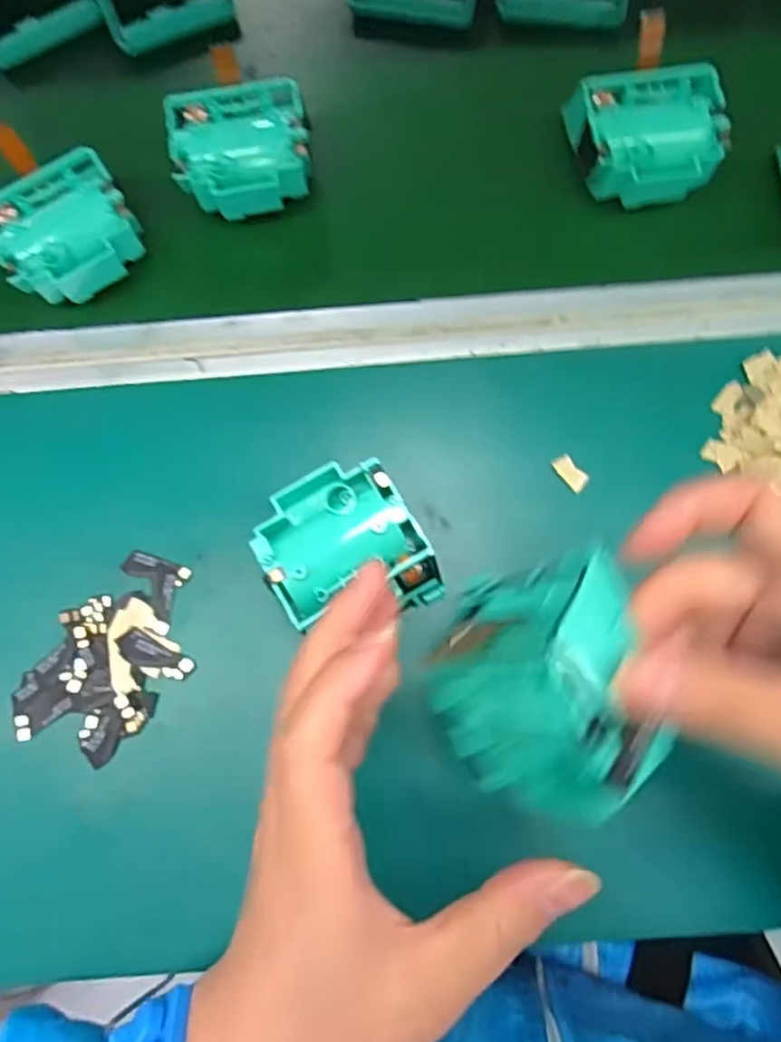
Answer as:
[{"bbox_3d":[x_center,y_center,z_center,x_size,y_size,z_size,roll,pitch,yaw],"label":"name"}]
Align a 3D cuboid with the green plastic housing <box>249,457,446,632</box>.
[{"bbox_3d":[-0.023,0.016,0.327,0.074,0.031,0.079,-29,85,-5],"label":"green plastic housing"}]

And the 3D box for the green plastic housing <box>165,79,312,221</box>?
[{"bbox_3d":[-0.083,-0.208,0.372,0.074,0.025,0.064,-7,84,-3],"label":"green plastic housing"}]

